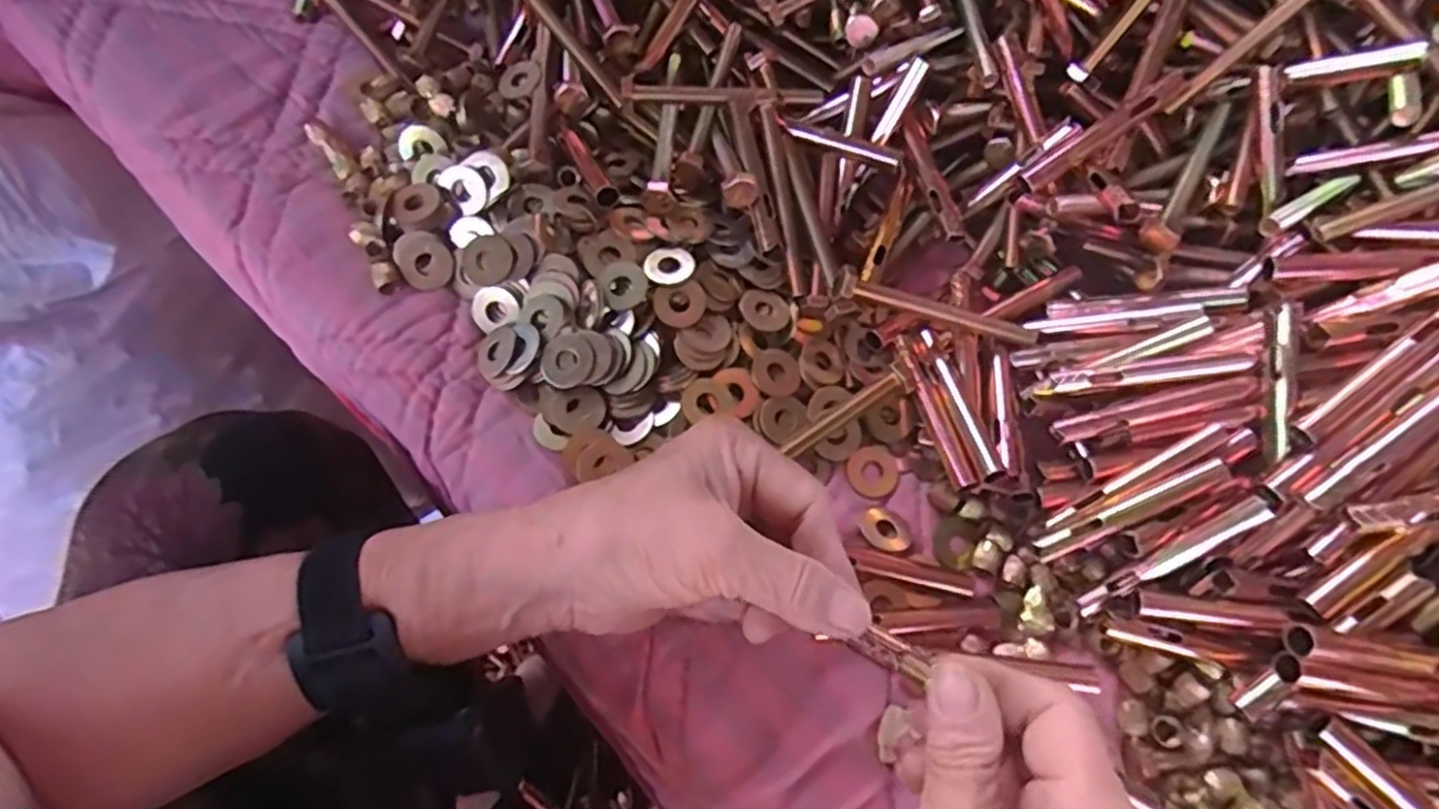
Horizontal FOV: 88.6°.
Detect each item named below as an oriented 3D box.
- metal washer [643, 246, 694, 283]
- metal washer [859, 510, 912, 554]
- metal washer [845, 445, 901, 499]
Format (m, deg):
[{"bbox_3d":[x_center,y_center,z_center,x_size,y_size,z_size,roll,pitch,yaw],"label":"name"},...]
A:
[{"bbox_3d":[-0.024,-0.067,0.356,0.021,0.004,0.024,37,67,6],"label":"metal washer"},{"bbox_3d":[0.077,0.059,0.342,0.023,0.004,0.022,9,49,-11],"label":"metal washer"},{"bbox_3d":[0.074,0.032,0.354,0.026,0.004,0.024,1,67,-2],"label":"metal washer"}]

